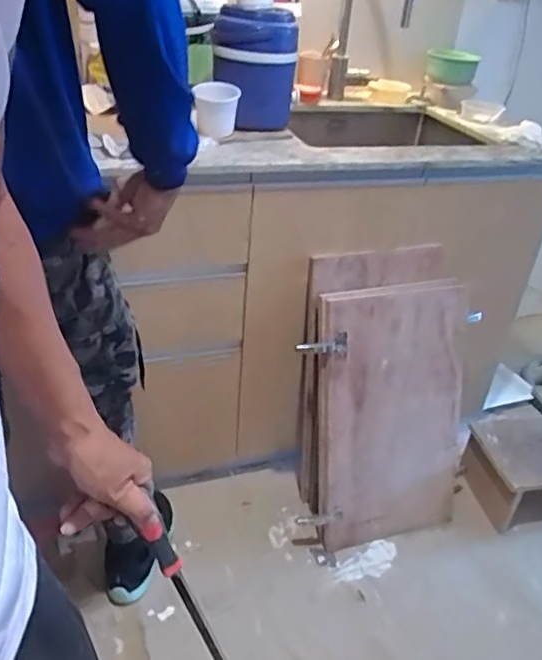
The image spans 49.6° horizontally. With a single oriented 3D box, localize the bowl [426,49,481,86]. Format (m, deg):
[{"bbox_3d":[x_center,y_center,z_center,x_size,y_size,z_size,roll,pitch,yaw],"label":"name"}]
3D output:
[{"bbox_3d":[0.486,-0.705,1.578,0.136,0.075,0.167,11,33,9],"label":"bowl"}]

